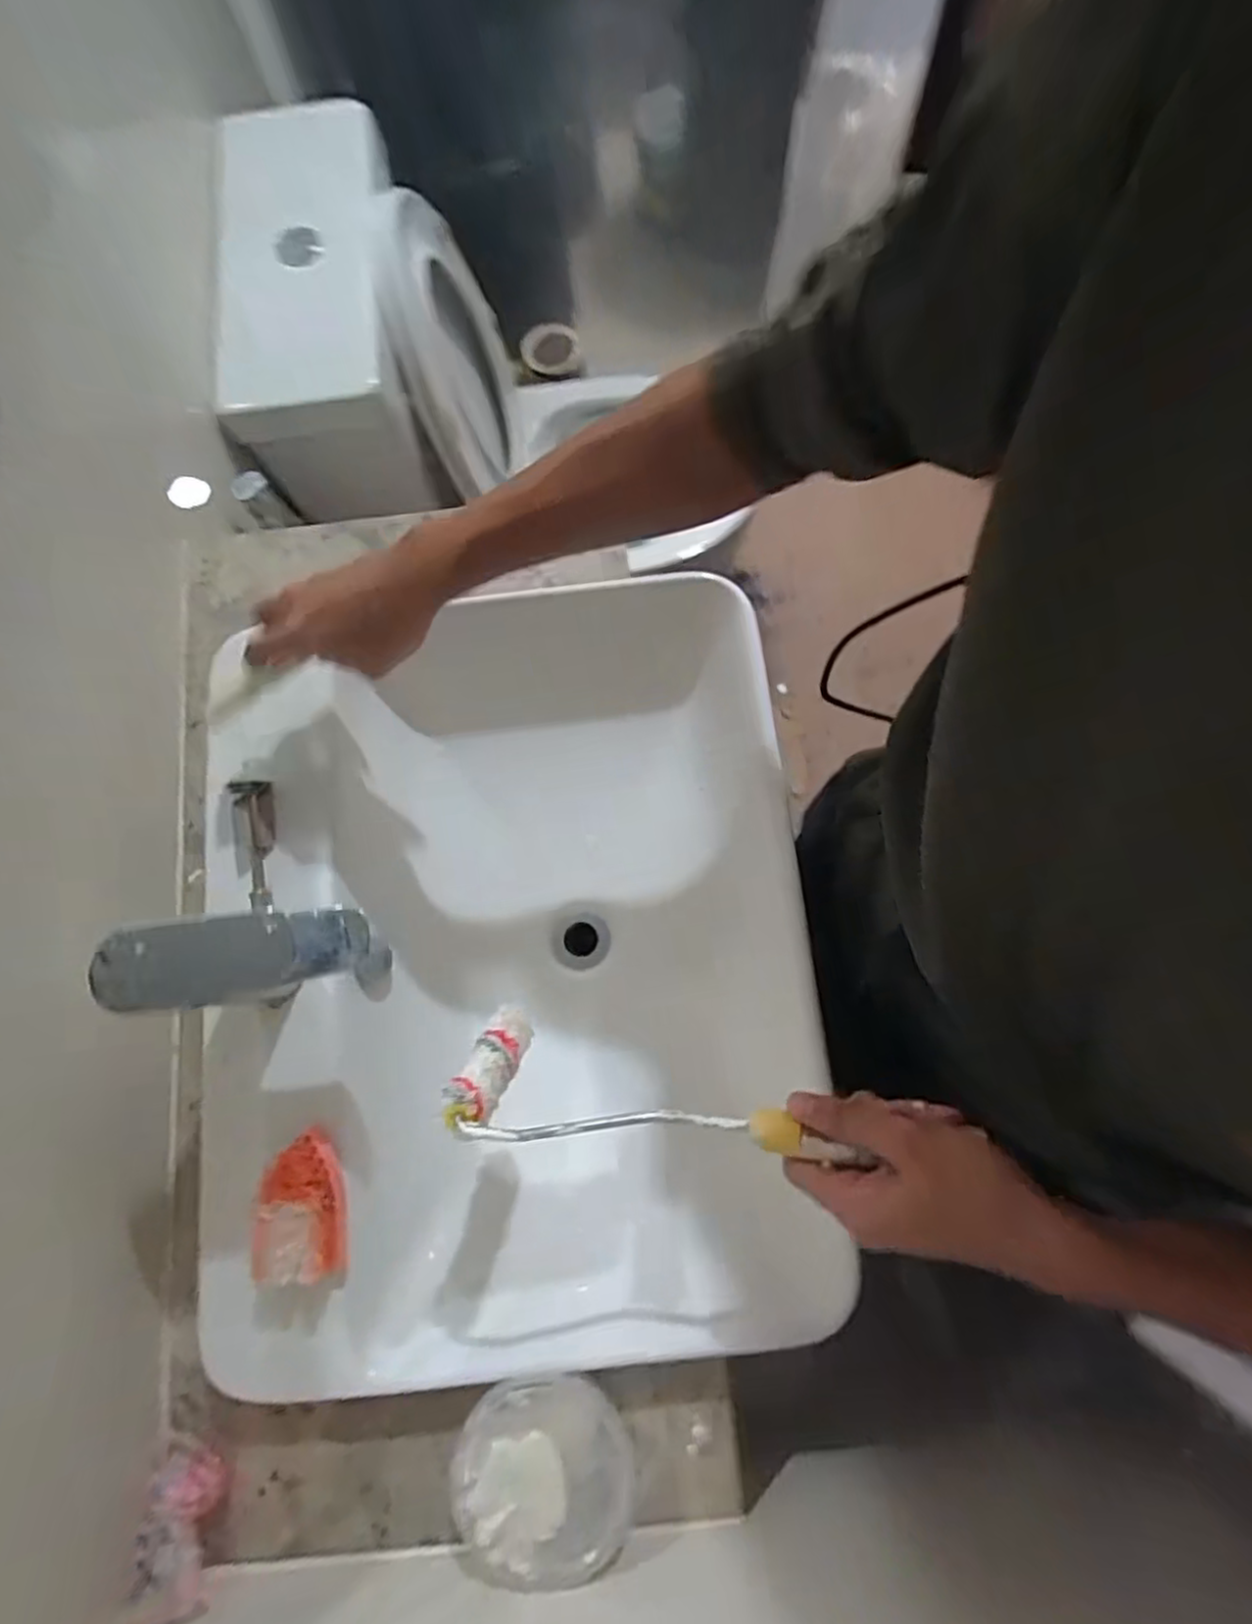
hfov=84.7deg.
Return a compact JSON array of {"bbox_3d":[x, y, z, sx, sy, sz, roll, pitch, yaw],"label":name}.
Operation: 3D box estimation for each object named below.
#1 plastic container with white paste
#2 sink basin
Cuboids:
[{"bbox_3d":[-0.054,0.440,0.459,0.113,0.047,0.115,0,78,2],"label":"plastic container with white paste"},{"bbox_3d":[-0.084,0.111,0.573,0.465,0.143,0.571,-8,78,0],"label":"sink basin"}]

